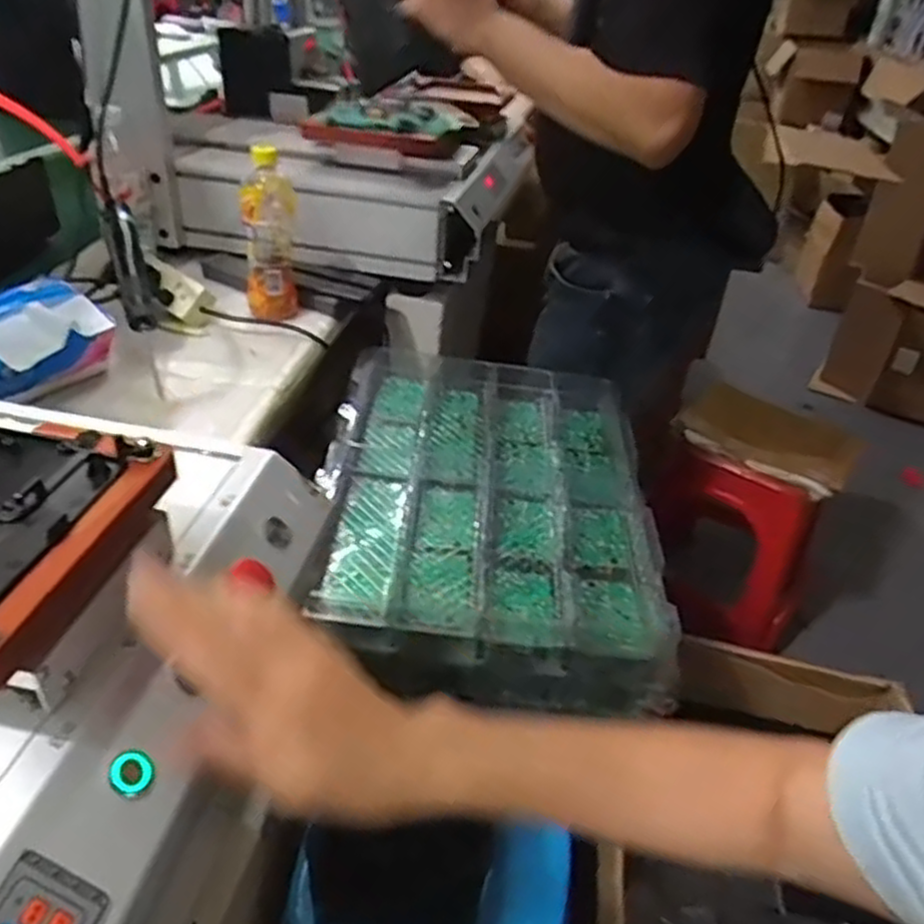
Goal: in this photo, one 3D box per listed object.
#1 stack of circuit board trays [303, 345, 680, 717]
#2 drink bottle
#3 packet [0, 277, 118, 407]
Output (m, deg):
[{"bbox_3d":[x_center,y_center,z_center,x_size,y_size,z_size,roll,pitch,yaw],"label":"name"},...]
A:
[{"bbox_3d":[0.026,0.044,0.903,0.351,0.121,0.500,4,36,-4],"label":"stack of circuit board trays"},{"bbox_3d":[-0.249,-0.290,0.977,0.067,0.202,0.068,-3,37,-13],"label":"drink bottle"},{"bbox_3d":[-0.471,-0.126,0.817,0.108,0.092,0.157,25,39,24],"label":"packet"}]

